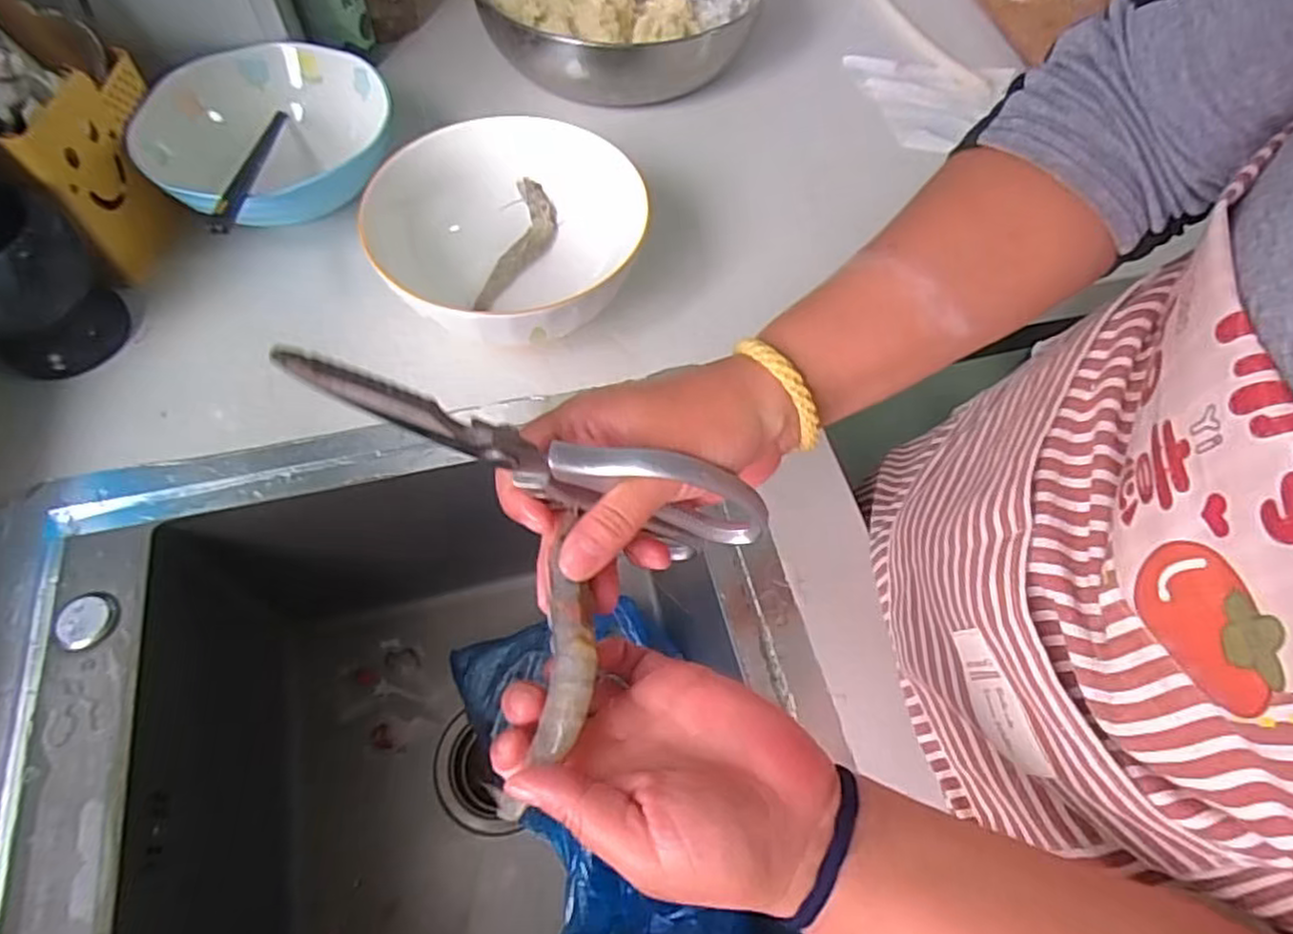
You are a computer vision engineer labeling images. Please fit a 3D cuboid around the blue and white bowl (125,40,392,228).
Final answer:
[{"bbox_3d":[-0.310,-0.271,0.600,0.191,0.066,0.175,1,61,-2],"label":"blue and white bowl"}]

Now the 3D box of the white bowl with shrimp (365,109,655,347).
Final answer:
[{"bbox_3d":[-0.097,-0.160,0.544,0.190,0.090,0.203,1,61,-2],"label":"white bowl with shrimp"}]

